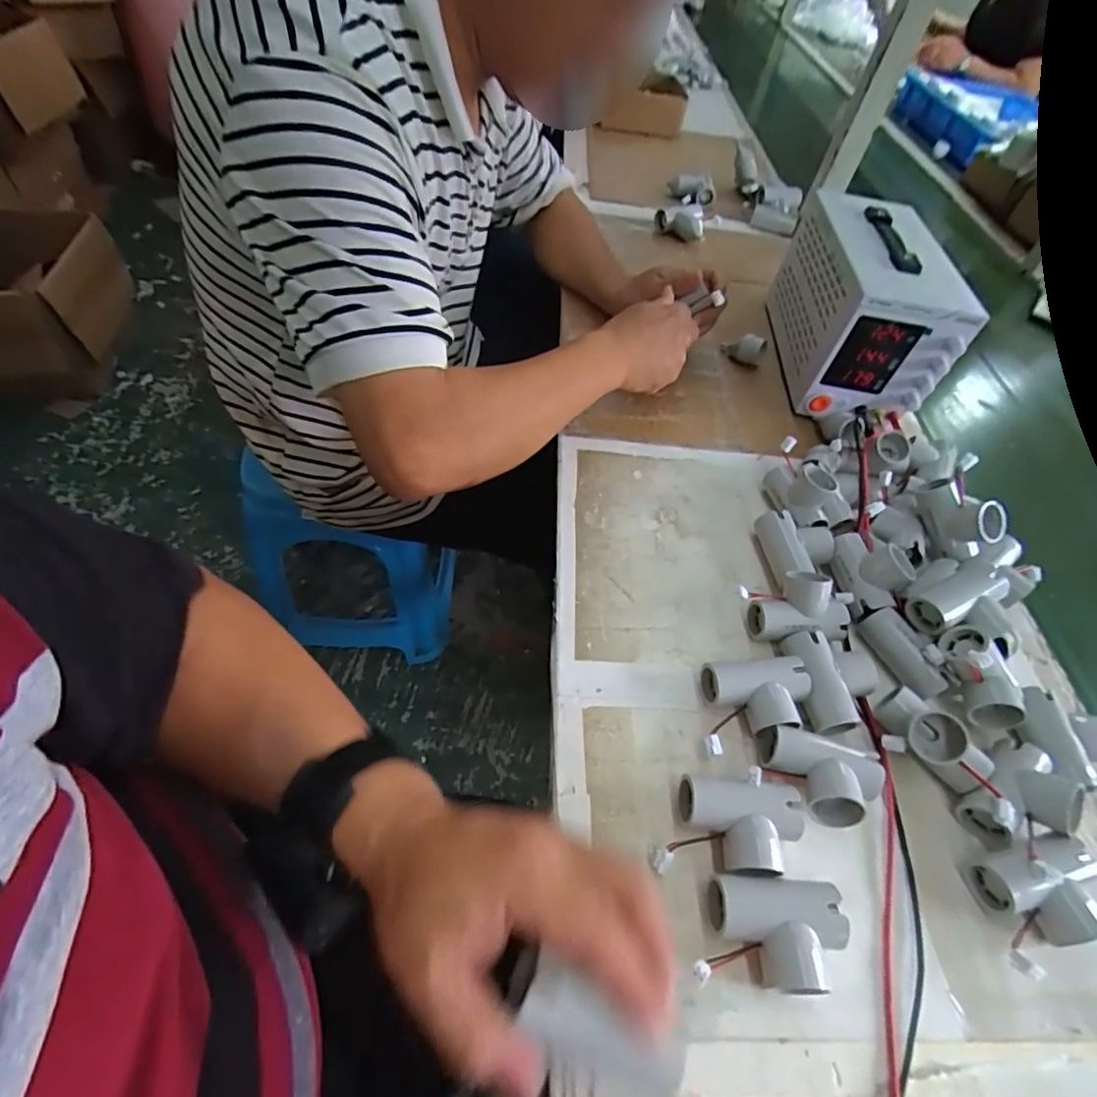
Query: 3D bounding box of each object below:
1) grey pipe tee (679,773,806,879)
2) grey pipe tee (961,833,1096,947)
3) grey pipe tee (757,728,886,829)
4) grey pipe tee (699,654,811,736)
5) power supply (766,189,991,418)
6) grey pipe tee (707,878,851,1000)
[{"bbox_3d":[0.123,0.179,0.356,0.074,0.031,0.052,10,53,-2],"label":"grey pipe tee"},{"bbox_3d":[0.320,0.218,0.357,0.077,0.038,0.057,-9,55,-15],"label":"grey pipe tee"},{"bbox_3d":[0.188,0.154,0.382,0.080,0.039,0.053,22,53,7],"label":"grey pipe tee"},{"bbox_3d":[0.156,0.111,0.415,0.074,0.030,0.053,-1,54,-10],"label":"grey pipe tee"},{"bbox_3d":[0.363,-0.285,0.665,0.129,0.152,0.257,9,53,-2],"label":"power supply"},{"bbox_3d":[0.134,0.223,0.323,0.074,0.035,0.053,7,53,-4],"label":"grey pipe tee"}]

